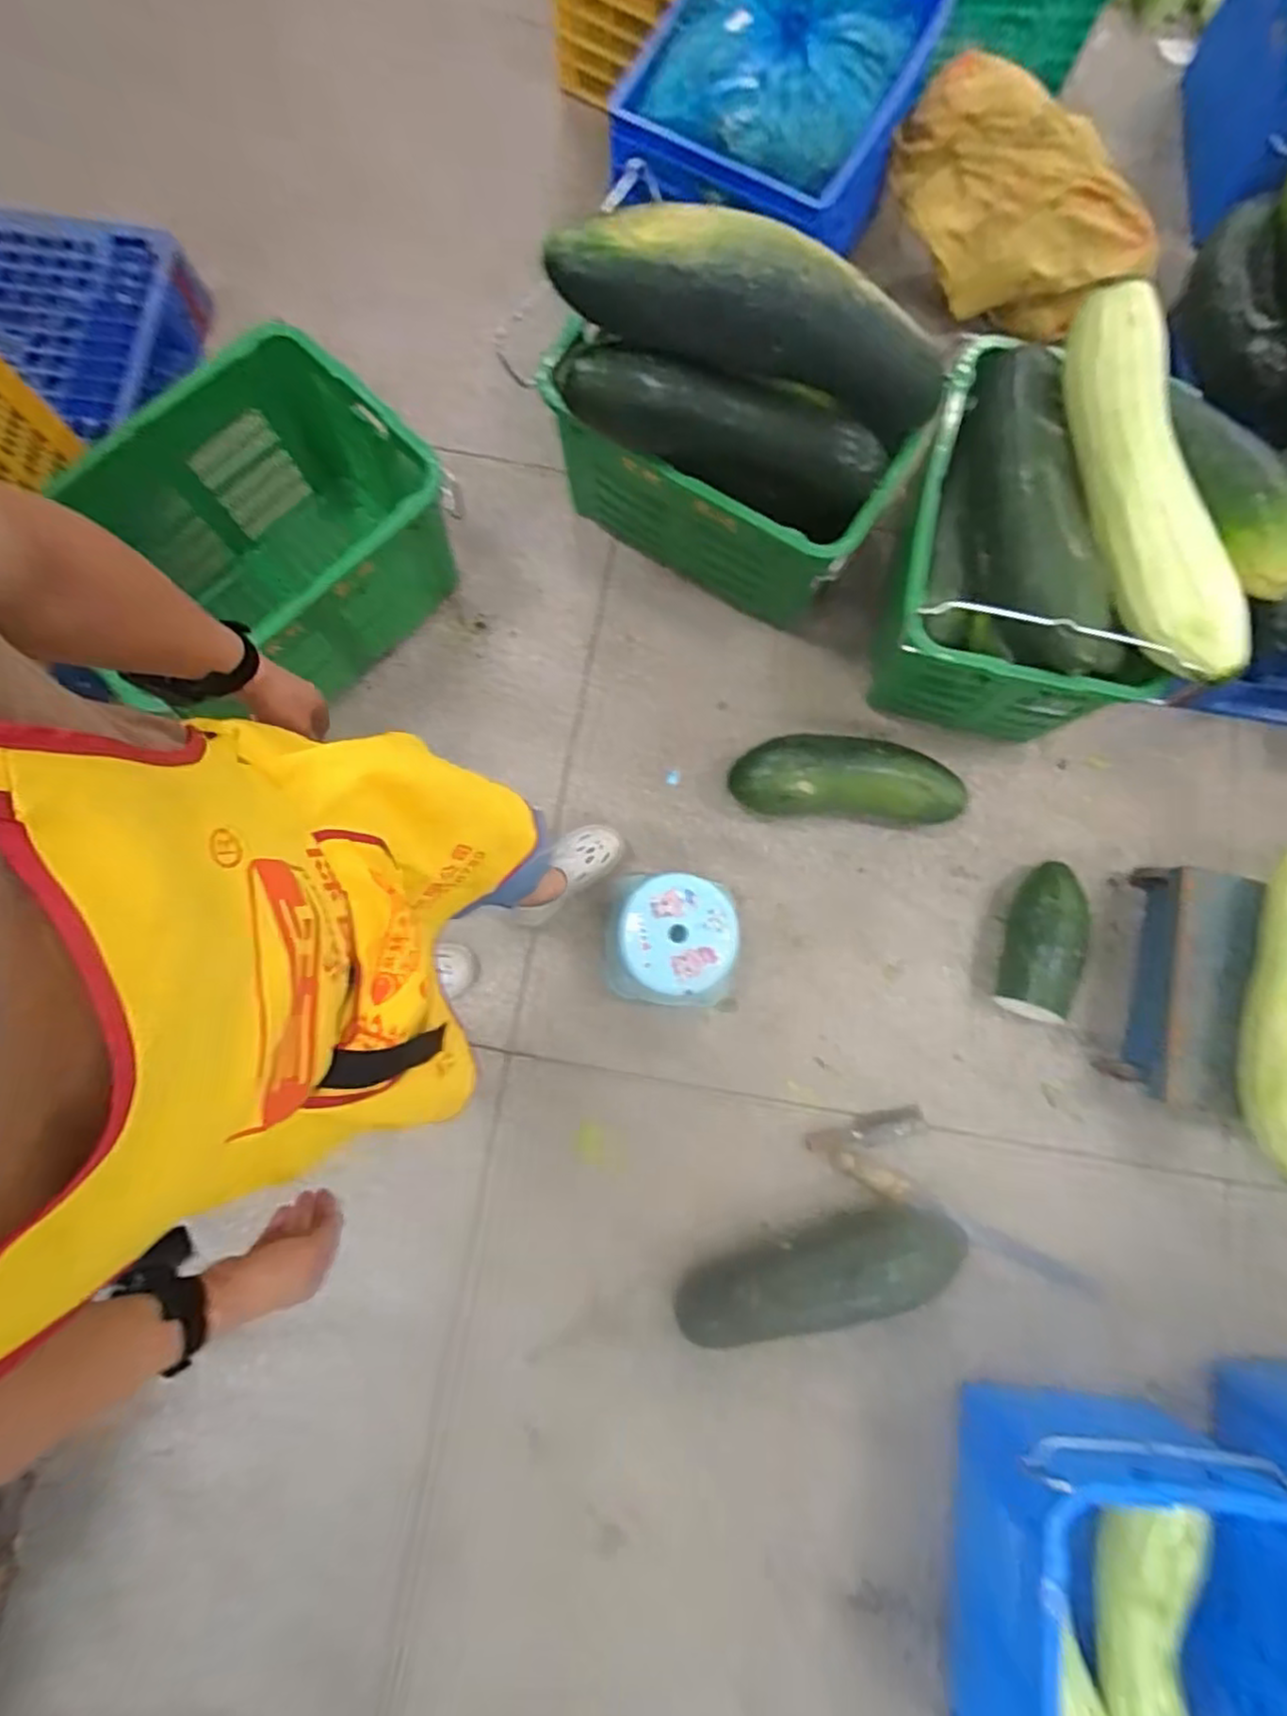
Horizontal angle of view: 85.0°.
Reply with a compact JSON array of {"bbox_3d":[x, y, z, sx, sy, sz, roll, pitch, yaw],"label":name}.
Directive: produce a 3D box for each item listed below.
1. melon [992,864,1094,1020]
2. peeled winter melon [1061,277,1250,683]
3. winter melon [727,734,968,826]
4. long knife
[{"bbox_3d":[0.779,0.150,1.370,0.122,0.133,0.304,20,80,1],"label":"melon"},{"bbox_3d":[0.834,-0.593,1.127,0.145,0.138,0.622,-14,81,-5],"label":"peeled winter melon"},{"bbox_3d":[0.409,-0.159,1.430,0.463,0.127,0.158,6,80,-2],"label":"winter melon"},{"bbox_3d":[0.590,0.676,1.304,0.498,0.027,0.045,27,80,2],"label":"long knife"}]

